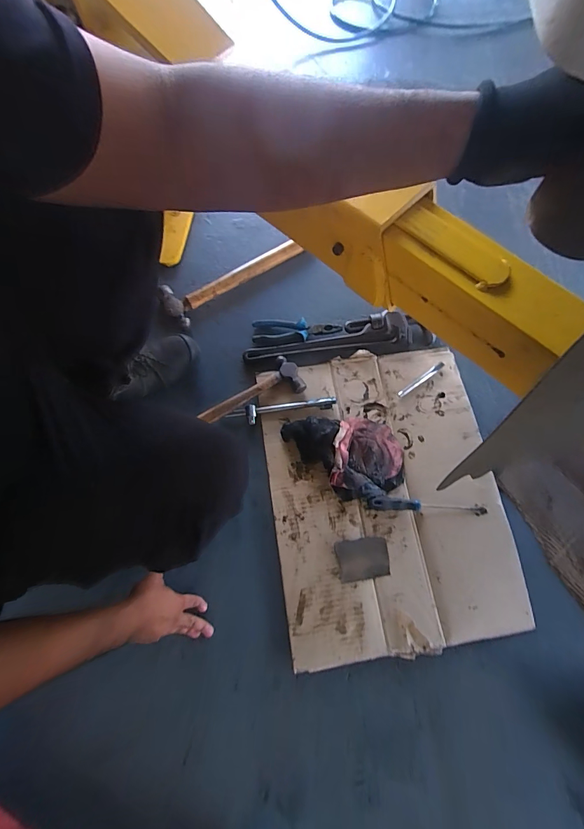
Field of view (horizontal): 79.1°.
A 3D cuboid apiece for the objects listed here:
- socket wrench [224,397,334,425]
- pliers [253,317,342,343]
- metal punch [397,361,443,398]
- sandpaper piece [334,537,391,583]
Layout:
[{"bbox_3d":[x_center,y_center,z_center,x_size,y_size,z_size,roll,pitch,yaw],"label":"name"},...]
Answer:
[{"bbox_3d":[-0.021,-0.009,0.741,0.226,0.017,0.037,-7,71,-4],"label":"socket wrench"},{"bbox_3d":[0.009,-0.191,0.798,0.194,0.016,0.054,0,71,-1],"label":"pliers"},{"bbox_3d":[0.280,-0.076,0.760,0.127,0.010,0.014,-33,75,-12],"label":"metal punch"},{"bbox_3d":[0.133,0.269,0.657,0.094,0.007,0.070,-6,71,-3],"label":"sandpaper piece"}]

